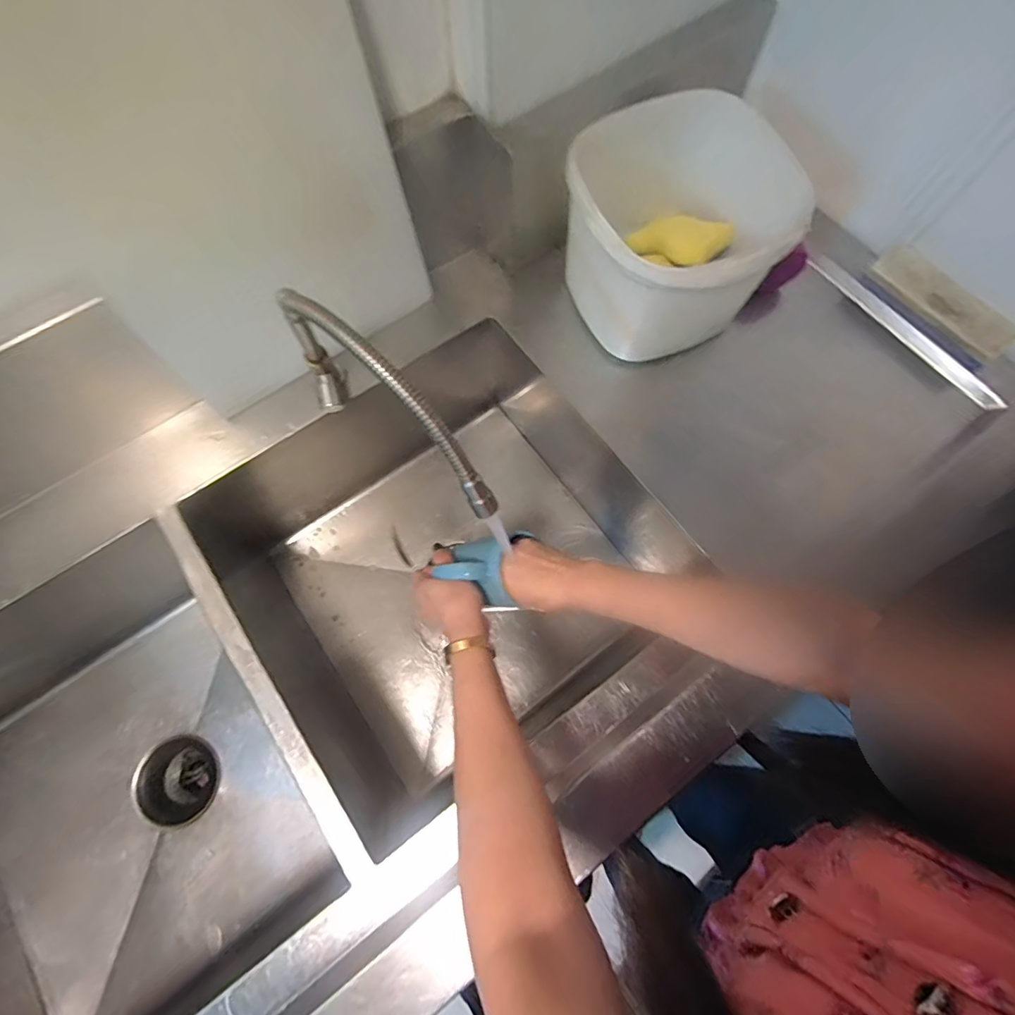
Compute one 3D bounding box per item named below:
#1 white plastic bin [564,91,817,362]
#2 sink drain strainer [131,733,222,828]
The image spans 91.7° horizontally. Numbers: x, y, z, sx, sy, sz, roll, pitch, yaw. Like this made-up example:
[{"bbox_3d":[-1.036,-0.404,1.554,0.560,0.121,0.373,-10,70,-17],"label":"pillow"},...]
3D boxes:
[{"bbox_3d":[0.181,-0.308,0.577,0.217,0.183,0.224,-34,75,-10],"label":"white plastic bin"},{"bbox_3d":[-0.452,0.380,0.697,0.107,0.061,0.110,0,71,0],"label":"sink drain strainer"}]

